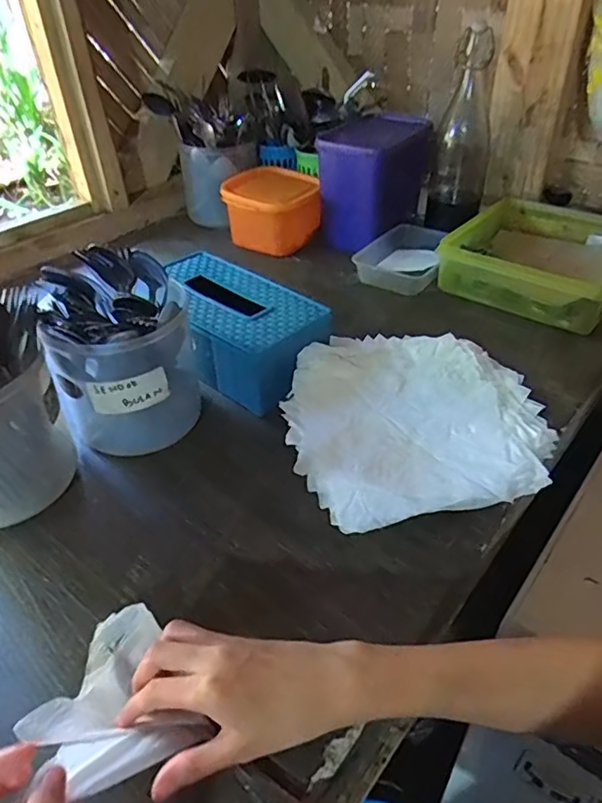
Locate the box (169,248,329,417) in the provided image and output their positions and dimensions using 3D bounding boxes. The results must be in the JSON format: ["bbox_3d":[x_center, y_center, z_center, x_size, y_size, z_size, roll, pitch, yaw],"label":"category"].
[{"bbox_3d":[-0.079,-0.085,0.664,0.247,0.080,0.123,31,48,33],"label":"box"}]

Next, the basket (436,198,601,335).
[{"bbox_3d":[0.351,-0.197,0.802,0.239,0.090,0.234,-32,48,-33],"label":"basket"}]

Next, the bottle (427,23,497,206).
[{"bbox_3d":[0.255,-0.437,0.860,0.086,0.228,0.098,10,40,14],"label":"bottle"}]

